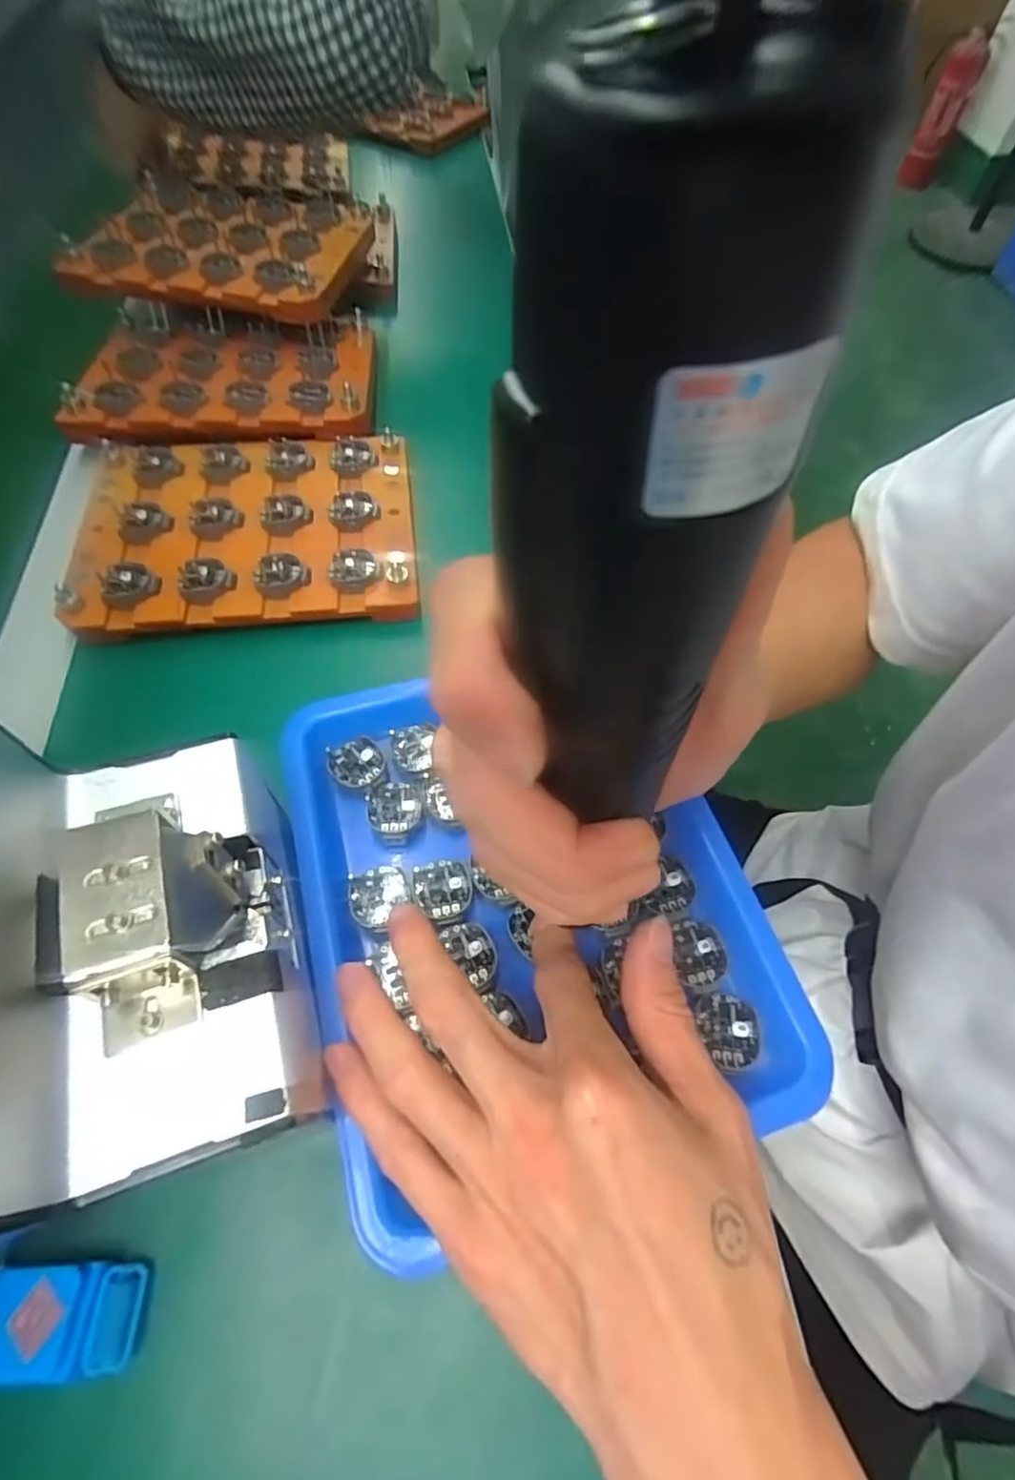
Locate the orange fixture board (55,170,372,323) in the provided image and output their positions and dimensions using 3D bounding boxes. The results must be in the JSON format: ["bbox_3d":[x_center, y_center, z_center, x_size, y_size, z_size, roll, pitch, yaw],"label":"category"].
[{"bbox_3d":[-0.208,-0.371,0.456,0.188,0.029,0.151,8,61,3],"label":"orange fixture board"}]

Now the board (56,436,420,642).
[{"bbox_3d":[-0.153,-0.130,0.359,0.188,0.018,0.150,-7,61,-5],"label":"board"}]

